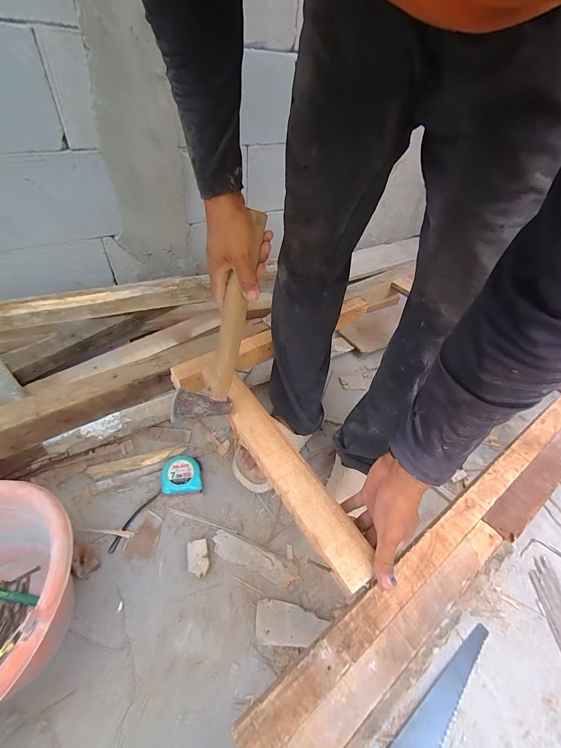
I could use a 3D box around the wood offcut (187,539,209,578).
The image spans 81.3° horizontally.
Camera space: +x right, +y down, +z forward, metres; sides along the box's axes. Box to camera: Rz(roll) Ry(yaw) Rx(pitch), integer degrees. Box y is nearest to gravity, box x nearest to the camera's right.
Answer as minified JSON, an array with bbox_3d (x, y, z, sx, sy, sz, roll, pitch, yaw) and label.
[{"bbox_3d":[-0.149,0.334,0.592,0.035,0.032,0.057,-8,49,-13],"label":"wood offcut"}]

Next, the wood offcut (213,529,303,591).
[{"bbox_3d":[-0.049,0.341,0.608,0.166,0.020,0.048,18,48,10],"label":"wood offcut"}]

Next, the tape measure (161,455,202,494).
[{"bbox_3d":[-0.206,0.212,0.685,0.076,0.043,0.074,-4,48,-12],"label":"tape measure"}]

